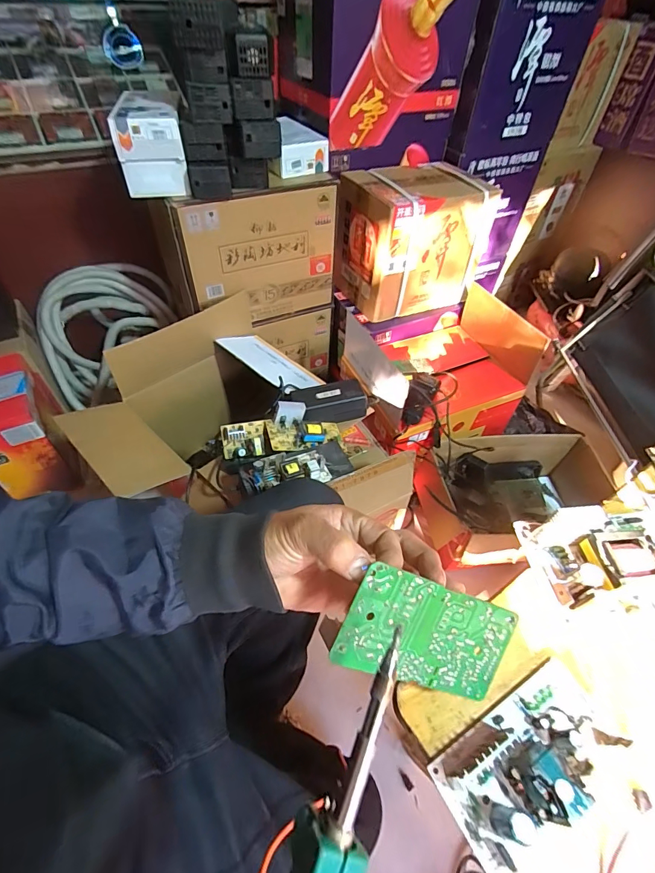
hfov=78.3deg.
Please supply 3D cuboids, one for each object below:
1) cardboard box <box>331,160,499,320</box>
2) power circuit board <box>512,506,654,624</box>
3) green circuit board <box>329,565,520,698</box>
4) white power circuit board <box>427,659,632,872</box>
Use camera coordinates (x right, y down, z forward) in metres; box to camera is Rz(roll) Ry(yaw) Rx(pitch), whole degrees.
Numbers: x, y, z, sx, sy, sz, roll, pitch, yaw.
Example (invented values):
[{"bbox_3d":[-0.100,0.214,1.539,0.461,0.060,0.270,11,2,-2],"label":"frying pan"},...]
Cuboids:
[{"bbox_3d":[0.212,-0.512,1.063,0.330,0.284,0.233,-20,53,-19],"label":"cardboard box"},{"bbox_3d":[0.284,0.115,0.392,0.149,0.053,0.106,-1,50,-4],"label":"power circuit board"},{"bbox_3d":[0.071,0.138,0.278,0.131,0.004,0.069,25,89,-19],"label":"green circuit board"},{"bbox_3d":[0.155,0.235,0.295,0.142,0.043,0.076,-22,54,-20],"label":"white power circuit board"}]

